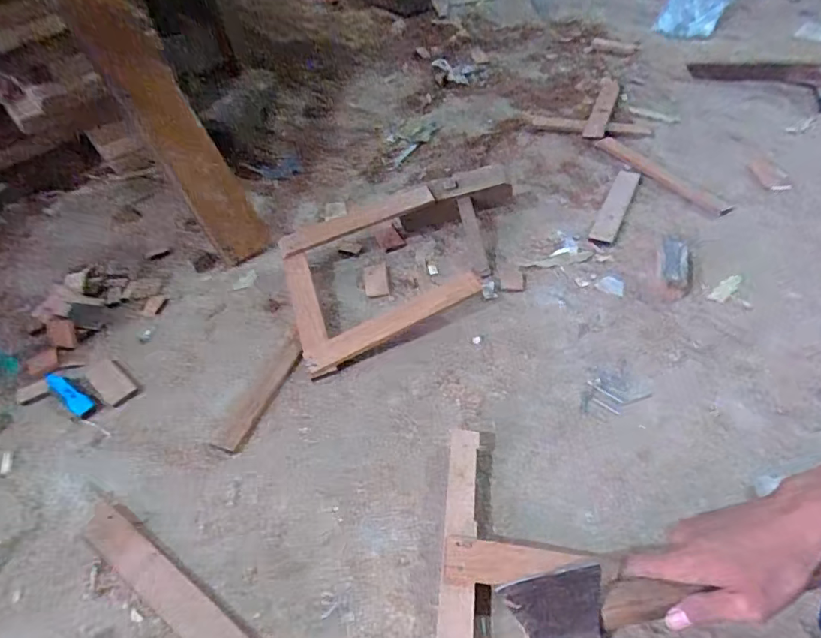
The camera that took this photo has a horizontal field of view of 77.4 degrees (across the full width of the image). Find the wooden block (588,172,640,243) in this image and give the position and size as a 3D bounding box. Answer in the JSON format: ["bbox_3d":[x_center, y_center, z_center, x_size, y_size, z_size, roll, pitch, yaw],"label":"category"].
[{"bbox_3d":[0.351,-0.198,0.876,0.036,0.010,0.213,20,51,20],"label":"wooden block"}]

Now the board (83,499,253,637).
[{"bbox_3d":[-0.229,0.256,0.487,0.260,0.008,0.039,26,53,25],"label":"board"}]

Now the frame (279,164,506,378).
[{"bbox_3d":[0.004,-0.087,0.748,0.364,0.086,0.269,-14,48,-10],"label":"frame"}]

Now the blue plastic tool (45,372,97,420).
[{"bbox_3d":[-0.435,0.094,0.654,0.104,0.009,0.022,29,55,27],"label":"blue plastic tool"}]

